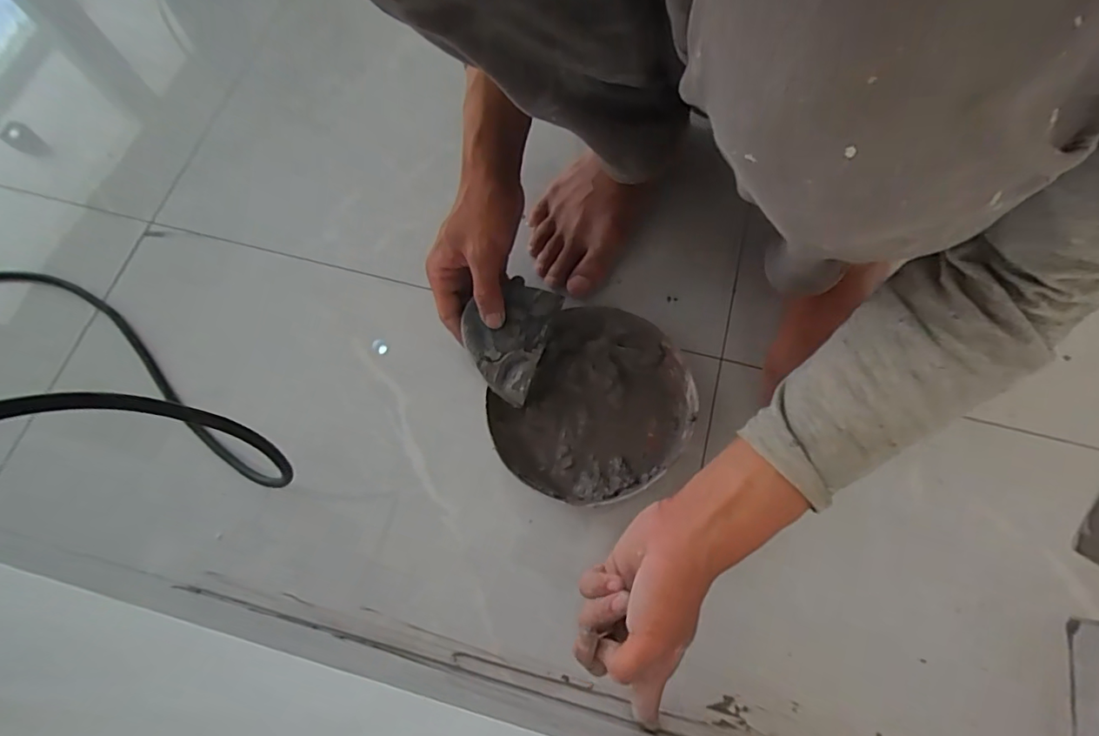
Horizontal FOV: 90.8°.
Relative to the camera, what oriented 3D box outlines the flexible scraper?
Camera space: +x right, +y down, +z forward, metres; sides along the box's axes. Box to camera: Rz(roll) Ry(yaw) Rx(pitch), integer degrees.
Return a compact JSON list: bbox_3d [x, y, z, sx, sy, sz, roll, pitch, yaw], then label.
[{"bbox_3d":[-0.036,-0.029,0.450,0.066,0.019,0.103,18,72,8],"label":"flexible scraper"}]

